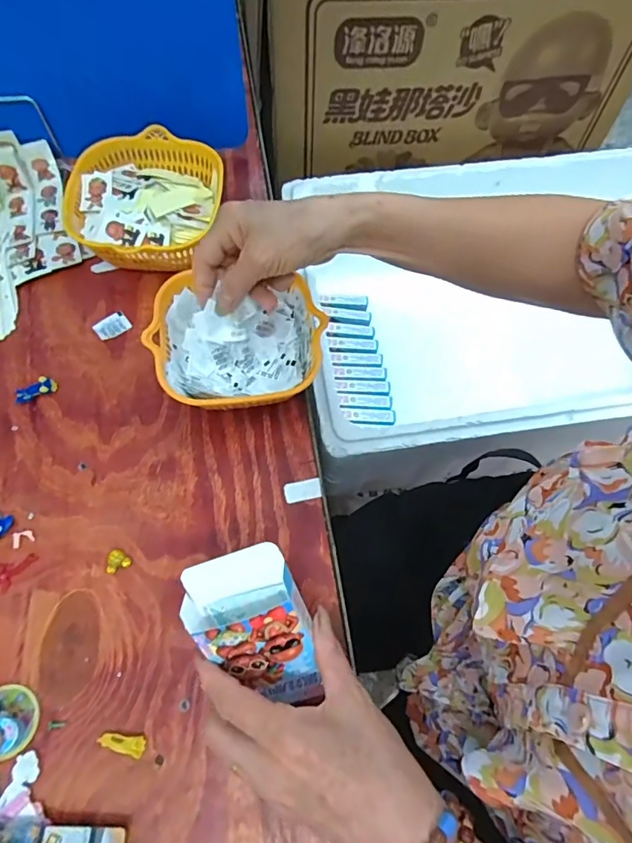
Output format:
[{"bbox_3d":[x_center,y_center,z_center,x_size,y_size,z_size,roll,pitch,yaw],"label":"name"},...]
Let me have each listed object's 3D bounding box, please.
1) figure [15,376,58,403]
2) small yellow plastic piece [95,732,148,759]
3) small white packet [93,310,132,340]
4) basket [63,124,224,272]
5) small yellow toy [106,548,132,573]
[{"bbox_3d":[-0.259,-0.029,0.428,0.036,0.007,0.017,-24,70,-11],"label":"figure"},{"bbox_3d":[-0.136,0.225,0.325,0.033,0.004,0.012,13,67,4],"label":"small yellow plastic piece"},{"bbox_3d":[-0.203,-0.096,0.462,0.032,0.004,0.026,-38,73,-16],"label":"small white packet"},{"bbox_3d":[-0.173,-0.214,0.475,0.144,0.063,0.151,8,67,2],"label":"basket"},{"bbox_3d":[-0.161,0.111,0.374,0.019,0.004,0.018,-21,69,-10],"label":"small yellow toy"}]

